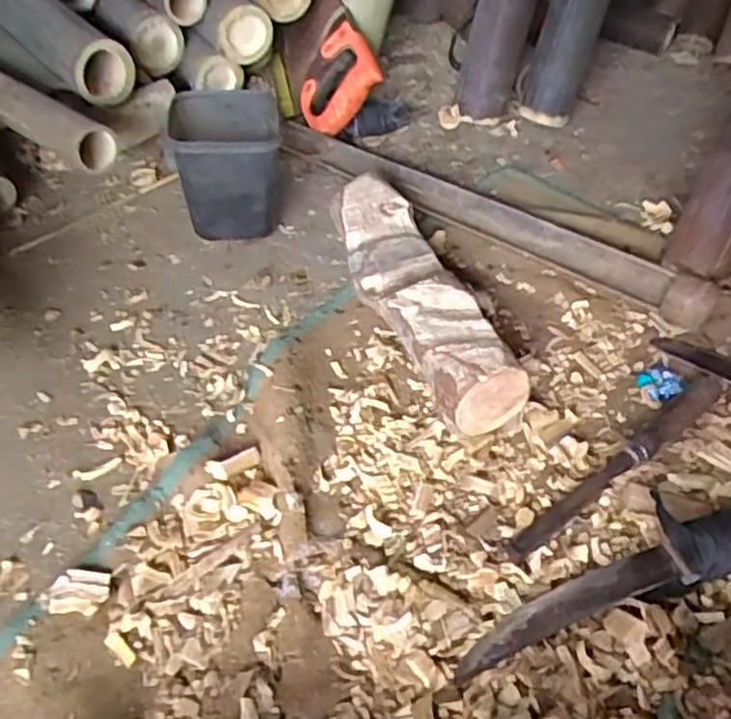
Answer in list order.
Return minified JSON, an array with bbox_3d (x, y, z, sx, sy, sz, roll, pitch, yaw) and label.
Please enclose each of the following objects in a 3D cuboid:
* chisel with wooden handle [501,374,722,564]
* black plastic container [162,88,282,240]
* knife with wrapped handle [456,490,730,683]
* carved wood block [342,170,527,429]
[{"bbox_3d":[0.207,0.079,0.573,0.252,0.028,0.024,-31,53,-24],"label":"chisel with wooden handle"},{"bbox_3d":[-0.147,-0.203,0.775,0.114,0.136,0.129,-8,47,-6],"label":"black plastic container"},{"bbox_3d":[0.198,0.142,0.512,0.292,0.032,0.066,-14,48,-11],"label":"knife with wrapped handle"},{"bbox_3d":[0.044,-0.062,0.682,0.085,0.068,0.316,-17,49,-14],"label":"carved wood block"}]

